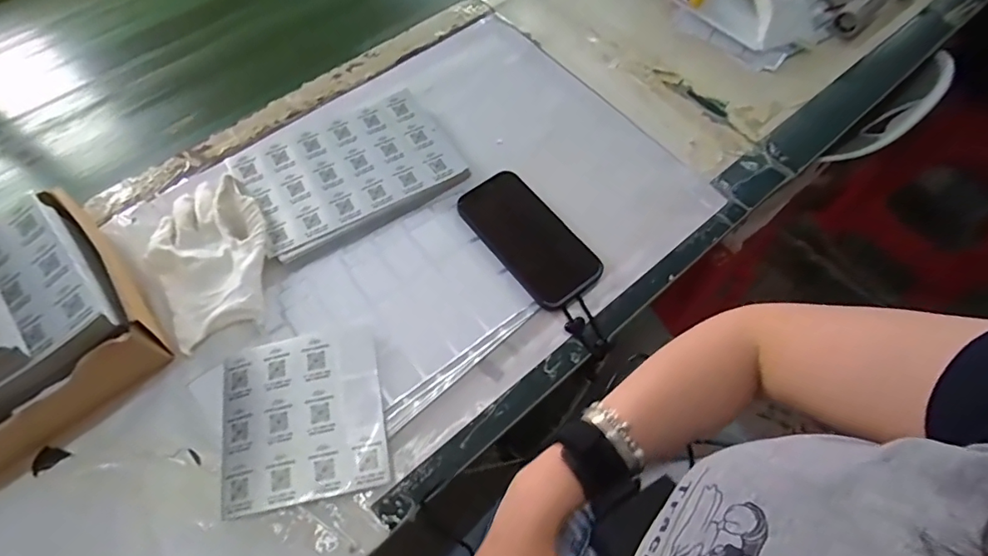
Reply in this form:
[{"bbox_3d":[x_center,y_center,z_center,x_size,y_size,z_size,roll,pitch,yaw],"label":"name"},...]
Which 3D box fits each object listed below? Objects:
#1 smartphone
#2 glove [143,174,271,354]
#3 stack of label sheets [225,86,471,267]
[{"bbox_3d":[0.033,-0.041,0.500,0.073,0.017,0.148,-36,70,-18],"label":"smartphone"},{"bbox_3d":[-0.263,-0.025,0.478,0.104,0.024,0.159,-28,67,-15],"label":"glove"},{"bbox_3d":[-0.147,-0.113,0.525,0.203,0.014,0.139,-31,68,-16],"label":"stack of label sheets"}]

